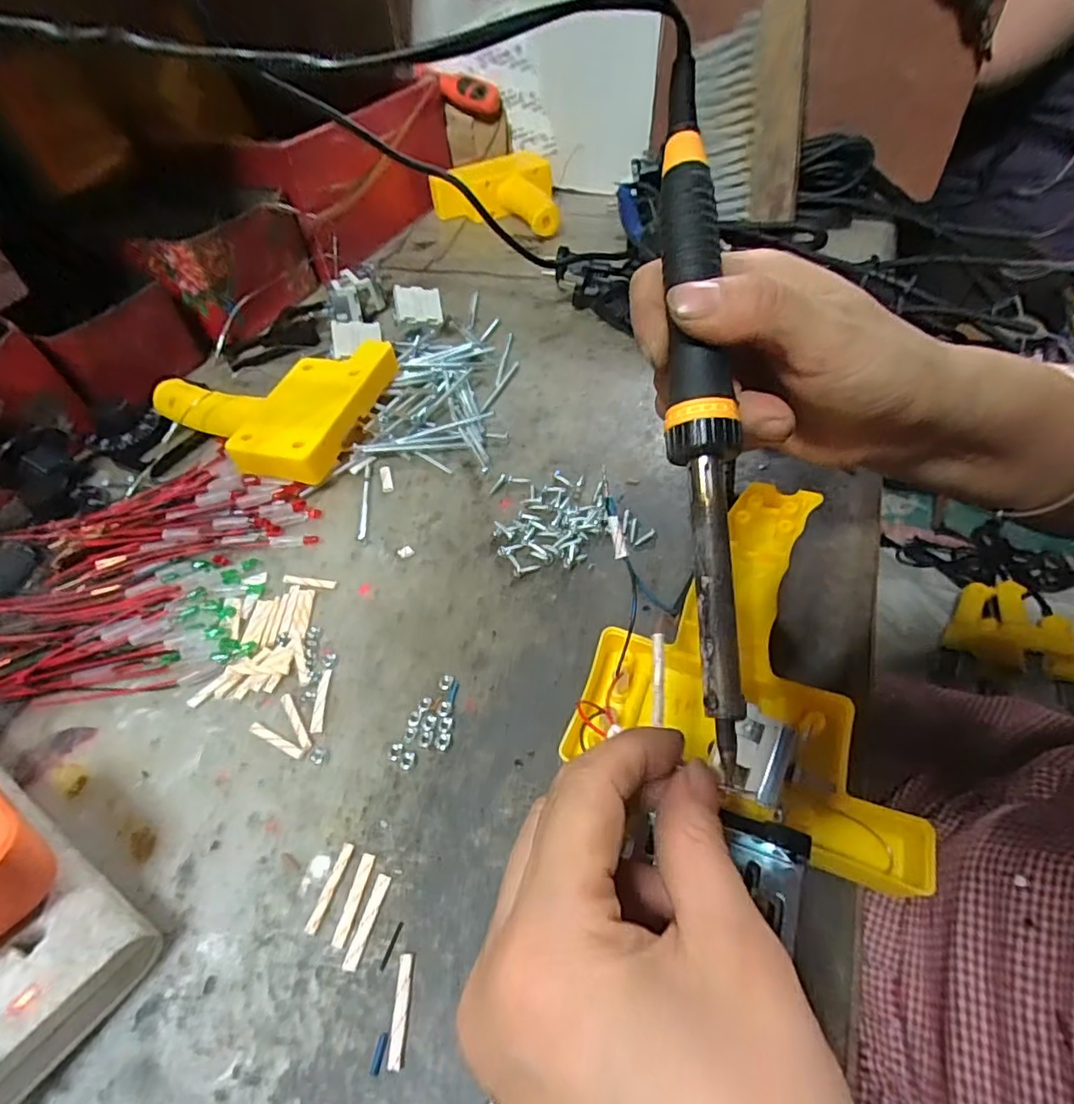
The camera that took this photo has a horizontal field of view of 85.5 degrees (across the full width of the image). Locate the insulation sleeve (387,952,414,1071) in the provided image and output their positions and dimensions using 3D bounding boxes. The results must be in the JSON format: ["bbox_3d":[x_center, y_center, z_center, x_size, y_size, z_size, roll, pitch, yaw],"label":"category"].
[{"bbox_3d":[-0.045,0.149,0.190,0.005,0.004,0.030,-3,49,2],"label":"insulation sleeve"}]

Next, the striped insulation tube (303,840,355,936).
[{"bbox_3d":[-0.077,0.124,0.215,0.005,0.004,0.031,10,50,13],"label":"striped insulation tube"}]

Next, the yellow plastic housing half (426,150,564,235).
[{"bbox_3d":[-0.047,-0.388,0.640,0.134,0.046,0.146,-8,49,-2],"label":"yellow plastic housing half"}]

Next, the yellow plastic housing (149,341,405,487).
[{"bbox_3d":[-0.192,-0.104,0.403,0.153,0.034,0.121,8,50,12],"label":"yellow plastic housing"}]

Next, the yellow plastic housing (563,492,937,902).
[{"bbox_3d":[0.091,0.040,0.249,0.128,0.045,0.149,14,51,15],"label":"yellow plastic housing"}]

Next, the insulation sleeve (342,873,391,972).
[{"bbox_3d":[-0.061,0.131,0.207,0.005,0.004,0.030,9,50,13],"label":"insulation sleeve"}]

